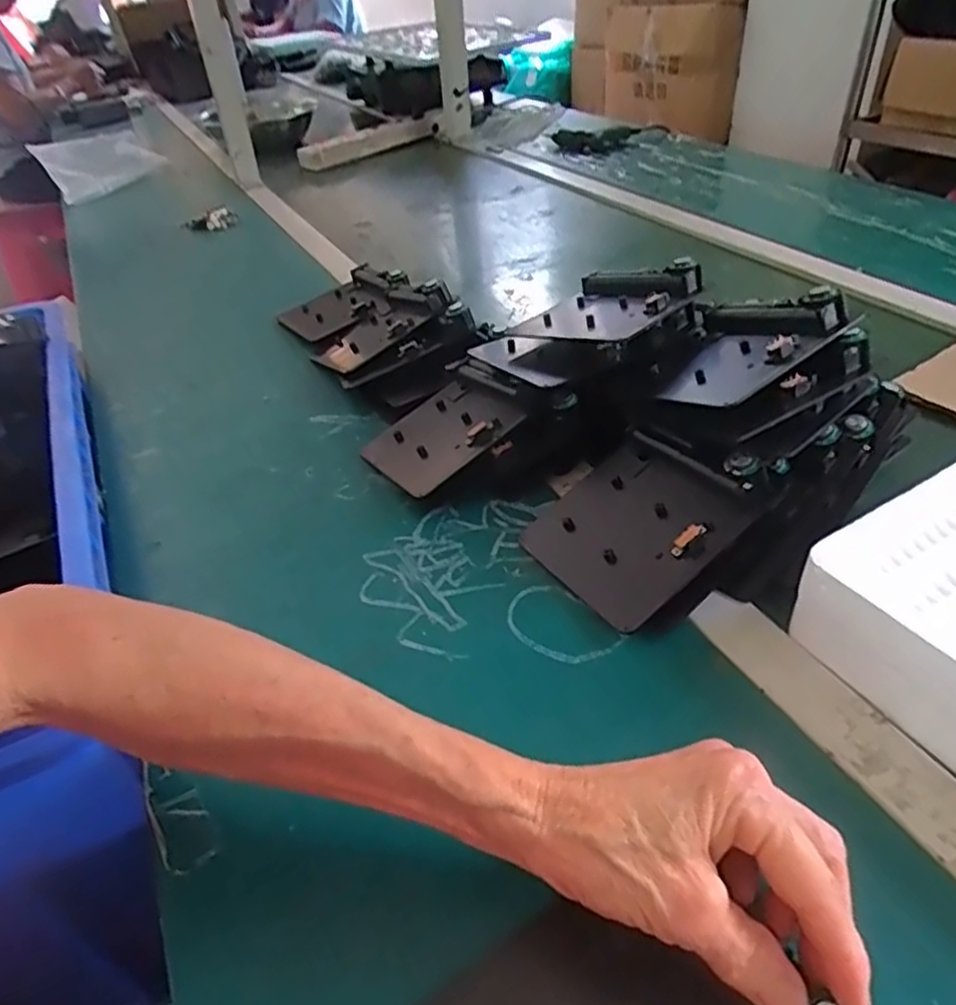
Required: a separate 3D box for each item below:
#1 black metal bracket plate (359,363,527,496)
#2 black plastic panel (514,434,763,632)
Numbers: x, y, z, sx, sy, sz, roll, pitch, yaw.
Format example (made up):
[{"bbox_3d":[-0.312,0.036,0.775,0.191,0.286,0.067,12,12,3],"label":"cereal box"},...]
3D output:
[{"bbox_3d":[-0.026,-0.057,0.524,0.112,0.015,0.103,-41,37,-12],"label":"black metal bracket plate"},{"bbox_3d":[0.096,0.008,0.420,0.117,0.017,0.108,-42,42,-6],"label":"black plastic panel"}]

